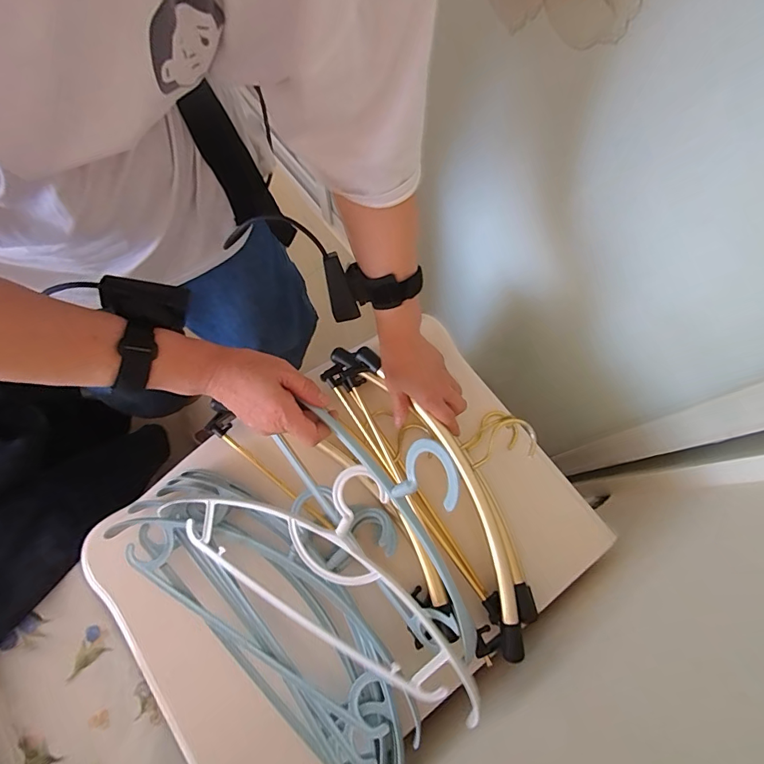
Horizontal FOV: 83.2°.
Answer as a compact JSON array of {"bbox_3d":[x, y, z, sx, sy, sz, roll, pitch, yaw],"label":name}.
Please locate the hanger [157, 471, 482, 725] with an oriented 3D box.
[{"bbox_3d":[-0.060,0.185,0.477,0.394,0.029,0.182,20,89,12],"label":"hanger"}]

